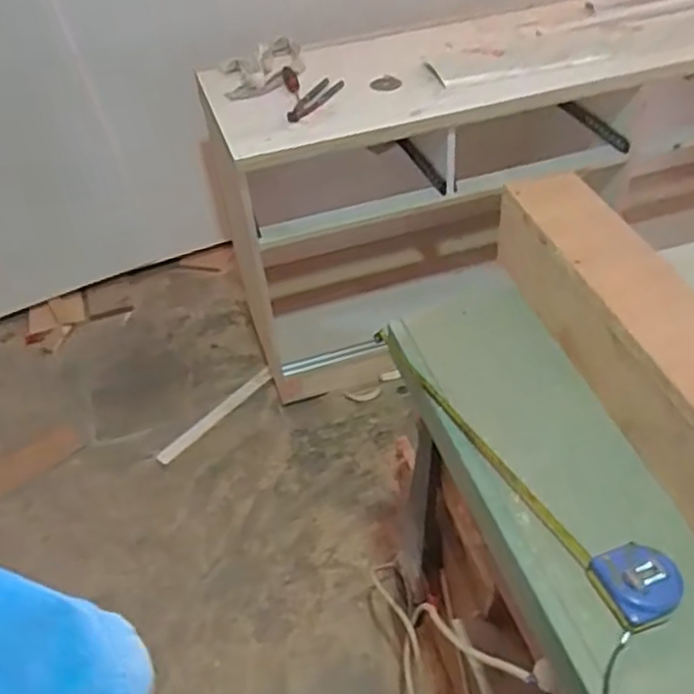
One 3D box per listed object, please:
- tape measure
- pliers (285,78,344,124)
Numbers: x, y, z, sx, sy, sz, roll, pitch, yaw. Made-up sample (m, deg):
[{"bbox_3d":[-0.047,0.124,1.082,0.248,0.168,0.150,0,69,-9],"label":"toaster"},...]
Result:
[{"bbox_3d":[0.164,0.101,0.755,0.066,0.043,0.463,-21,42,-17],"label":"tape measure"},{"bbox_3d":[-0.071,-0.597,1.675,0.073,0.023,0.226,8,44,16],"label":"pliers"}]

